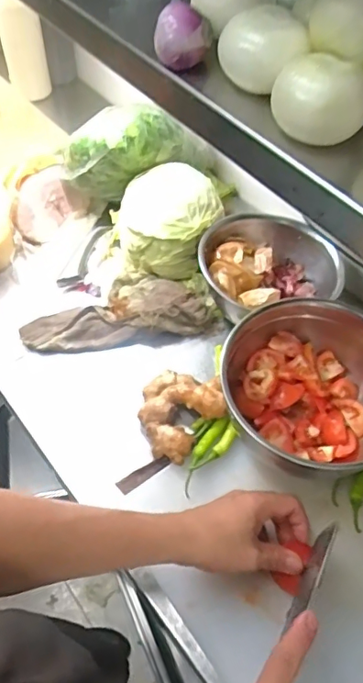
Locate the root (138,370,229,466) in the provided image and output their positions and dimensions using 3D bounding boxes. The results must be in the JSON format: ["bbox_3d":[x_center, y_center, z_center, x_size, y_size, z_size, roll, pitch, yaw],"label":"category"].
[{"bbox_3d":[0.006,0.085,0.660,0.114,0.050,0.122,2,55,-3],"label":"root"}]

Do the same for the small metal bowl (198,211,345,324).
[{"bbox_3d":[0.125,-0.109,0.742,0.196,0.066,0.172,-14,57,-13],"label":"small metal bowl"}]

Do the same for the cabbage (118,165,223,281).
[{"bbox_3d":[-0.019,-0.174,0.753,0.149,0.105,0.131,-1,55,-5],"label":"cabbage"}]

